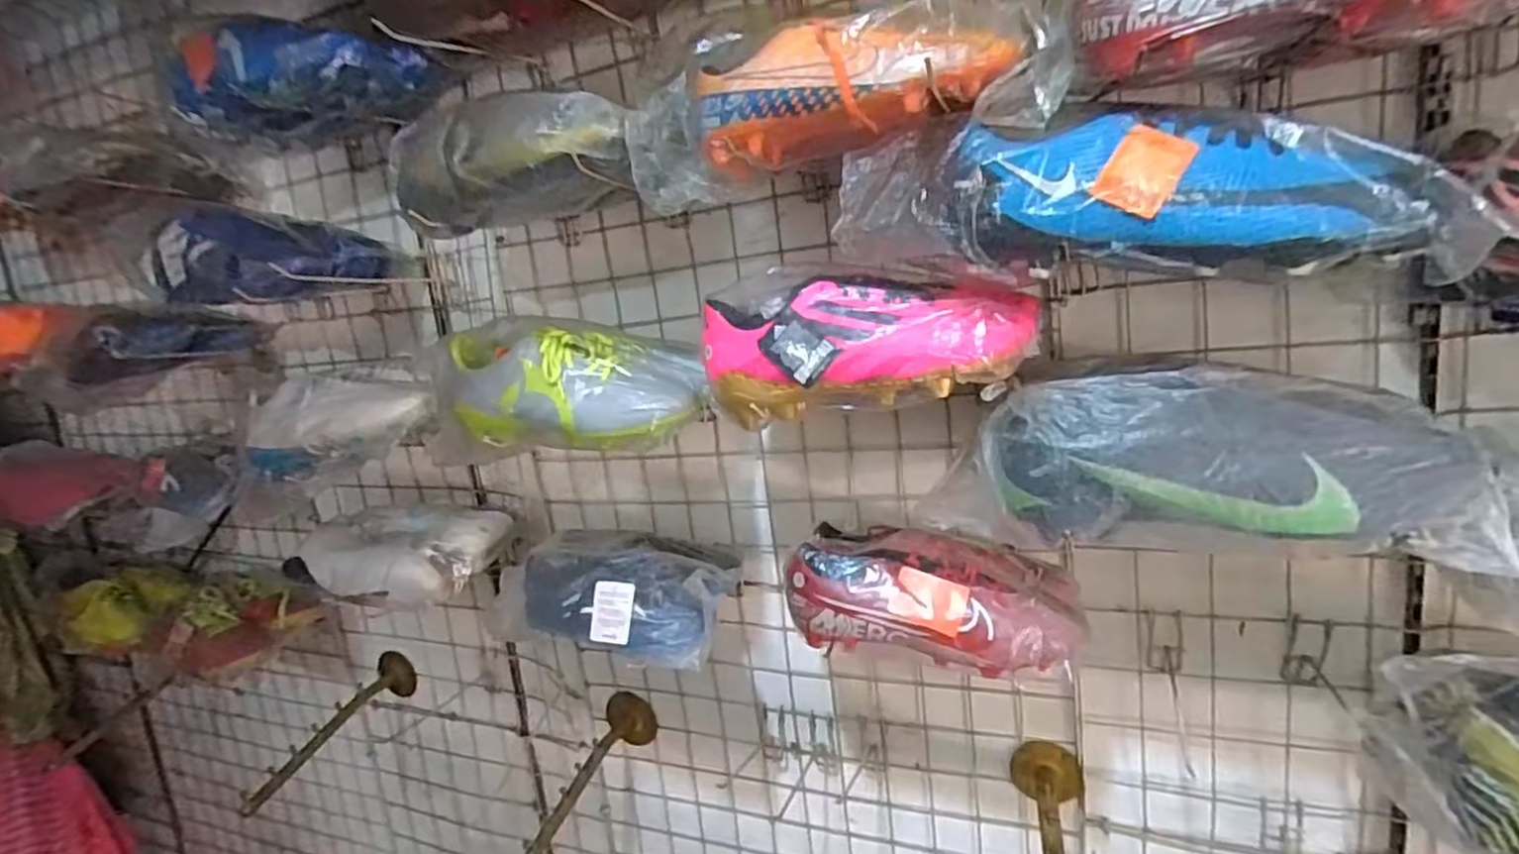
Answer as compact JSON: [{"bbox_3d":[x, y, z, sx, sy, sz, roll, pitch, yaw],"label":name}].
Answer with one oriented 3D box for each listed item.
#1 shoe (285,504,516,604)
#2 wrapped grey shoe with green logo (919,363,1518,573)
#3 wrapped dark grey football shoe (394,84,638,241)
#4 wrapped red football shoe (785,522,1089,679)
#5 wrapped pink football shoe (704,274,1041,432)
[{"bbox_3d":[-0.430,0.145,0.820,0.242,0.067,0.128,-3,12,18],"label":"shoe"},{"bbox_3d":[0.287,0.019,0.470,0.330,0.111,0.080,-2,13,21],"label":"wrapped grey shoe with green logo"},{"bbox_3d":[-0.208,-0.232,0.602,0.226,0.102,0.095,0,13,29],"label":"wrapped dark grey football shoe"},{"bbox_3d":[0.148,0.138,0.600,0.227,0.080,0.116,-2,13,21],"label":"wrapped red football shoe"},{"bbox_3d":[0.081,-0.066,0.546,0.243,0.095,0.121,-4,12,15],"label":"wrapped pink football shoe"}]

